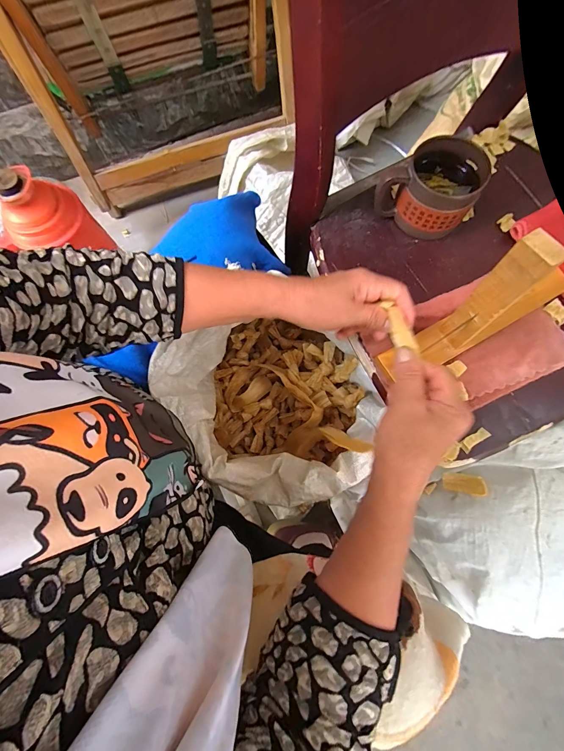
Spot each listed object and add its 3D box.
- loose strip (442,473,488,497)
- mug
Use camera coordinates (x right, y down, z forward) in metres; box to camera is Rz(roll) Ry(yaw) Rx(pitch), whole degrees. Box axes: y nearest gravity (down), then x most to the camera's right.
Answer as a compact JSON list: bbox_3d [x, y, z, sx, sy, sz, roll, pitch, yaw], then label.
[{"bbox_3d":[0.287,0.170,0.500,0.060,0.004,0.029,-1,71,41],"label":"loose strip"},{"bbox_3d":[0.194,-0.246,0.419,0.113,0.073,0.099,29,78,8],"label":"mug"}]

